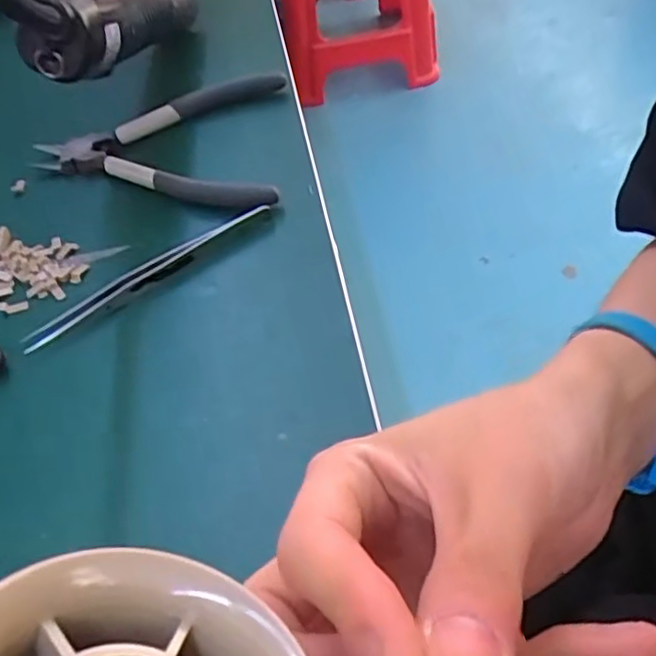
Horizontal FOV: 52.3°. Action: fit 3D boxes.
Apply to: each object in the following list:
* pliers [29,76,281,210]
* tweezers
[{"bbox_3d":[-0.100,-0.110,0.390,0.143,0.023,0.114,-3,51,5],"label":"pliers"},{"bbox_3d":[-0.084,-0.027,0.318,0.127,0.016,0.008,-31,54,-17],"label":"tweezers"}]

